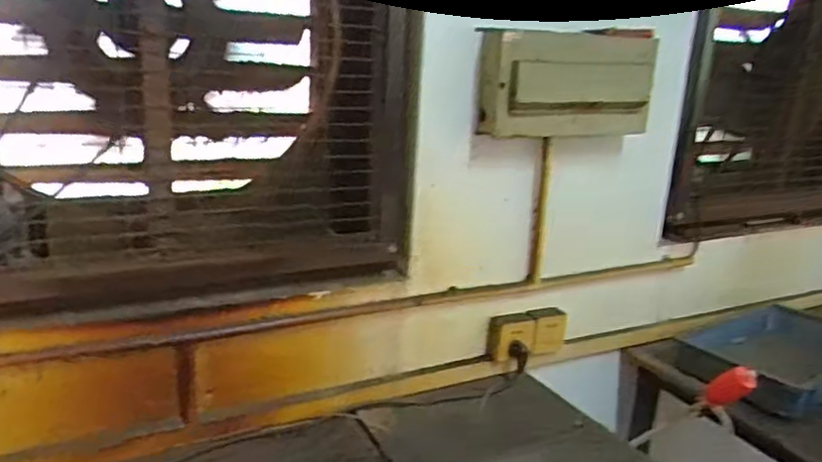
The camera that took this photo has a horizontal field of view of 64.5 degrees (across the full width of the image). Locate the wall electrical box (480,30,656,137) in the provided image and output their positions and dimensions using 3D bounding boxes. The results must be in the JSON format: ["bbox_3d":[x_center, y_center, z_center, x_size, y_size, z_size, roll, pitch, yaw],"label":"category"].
[{"bbox_3d":[0.306,-0.278,1.238,0.391,0.189,0.086,-7,20,-31],"label":"wall electrical box"}]

